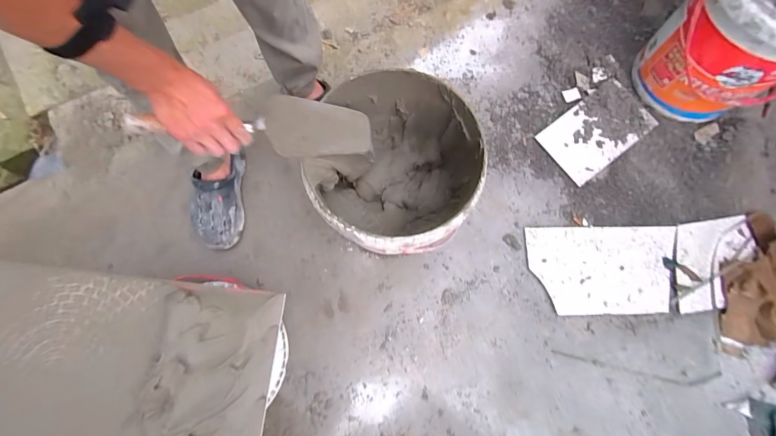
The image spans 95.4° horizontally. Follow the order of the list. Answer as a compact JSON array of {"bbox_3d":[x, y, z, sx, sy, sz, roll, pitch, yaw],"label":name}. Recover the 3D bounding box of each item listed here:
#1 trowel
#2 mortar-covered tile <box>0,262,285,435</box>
[{"bbox_3d":[-0.178,-0.140,0.567,0.379,0.059,0.090,-6,74,-36],"label":"trowel"},{"bbox_3d":[-0.403,0.224,0.482,0.467,0.031,0.283,7,77,1],"label":"mortar-covered tile"}]

